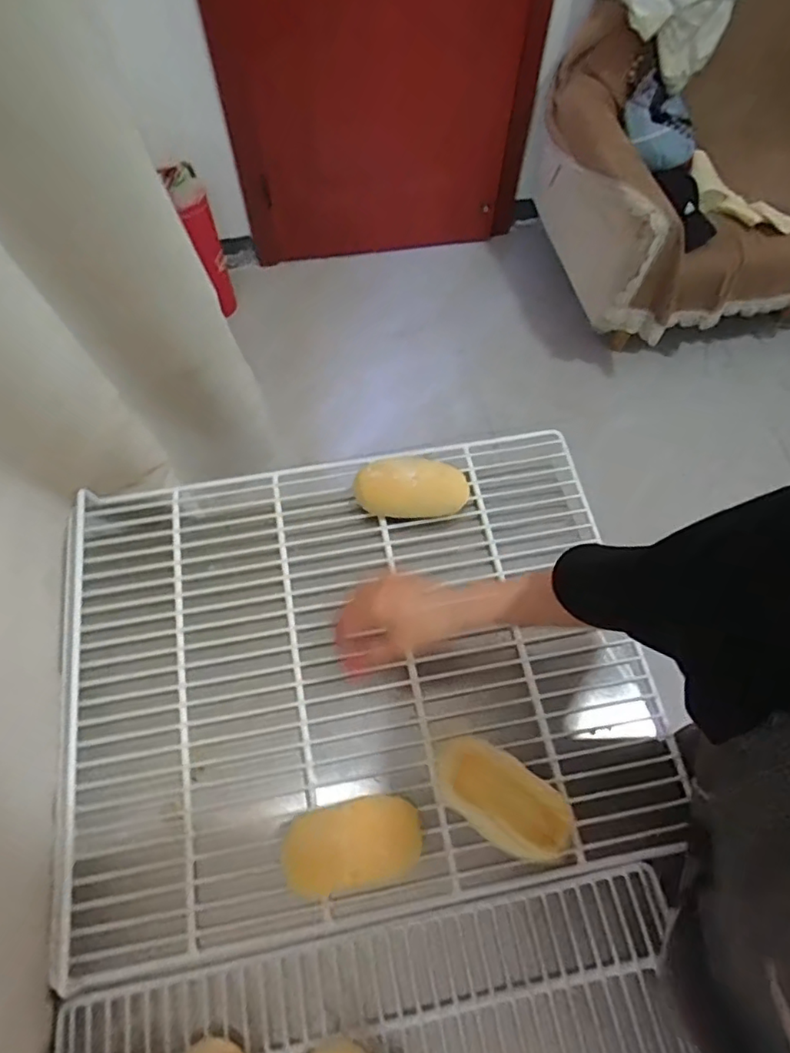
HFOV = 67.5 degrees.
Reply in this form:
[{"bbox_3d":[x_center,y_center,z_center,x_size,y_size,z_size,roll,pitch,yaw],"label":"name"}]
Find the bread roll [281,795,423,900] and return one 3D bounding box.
[{"bbox_3d":[-0.037,0.289,0.542,0.121,0.060,0.068,-15,66,-7],"label":"bread roll"}]

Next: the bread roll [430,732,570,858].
[{"bbox_3d":[0.099,0.255,0.561,0.130,0.046,0.071,34,69,14],"label":"bread roll"}]

